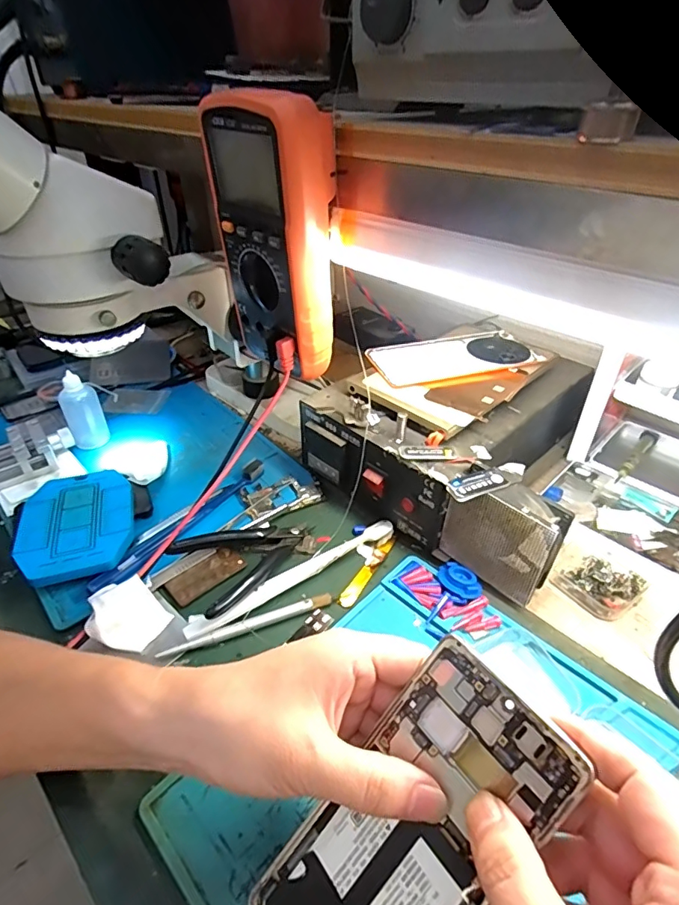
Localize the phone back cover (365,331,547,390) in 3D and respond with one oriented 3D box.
[{"bbox_3d":[0.110,-0.091,0.468,0.156,0.008,0.080,-13,39,-16],"label":"phone back cover"}]

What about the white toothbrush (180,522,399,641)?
[{"bbox_3d":[-0.033,0.099,0.385,0.181,0.011,0.020,-21,42,-25],"label":"white toothbrush"}]

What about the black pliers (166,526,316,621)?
[{"bbox_3d":[-0.070,0.081,0.393,0.110,0.025,0.069,-25,44,-29],"label":"black pliers"}]

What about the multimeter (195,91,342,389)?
[{"bbox_3d":[-0.043,-0.144,0.338,0.049,0.170,0.084,-29,46,-32],"label":"multimeter"}]

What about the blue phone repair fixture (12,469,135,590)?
[{"bbox_3d":[-0.223,0.063,0.418,0.087,0.025,0.117,-14,39,-17],"label":"blue phone repair fixture"}]

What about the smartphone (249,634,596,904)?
[{"bbox_3d":[0.027,0.167,0.206,0.072,0.007,0.161,36,91,38],"label":"smartphone"}]

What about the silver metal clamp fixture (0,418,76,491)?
[{"bbox_3d":[-0.336,0.010,0.476,0.052,0.035,0.137,31,47,34],"label":"silver metal clamp fixture"}]

